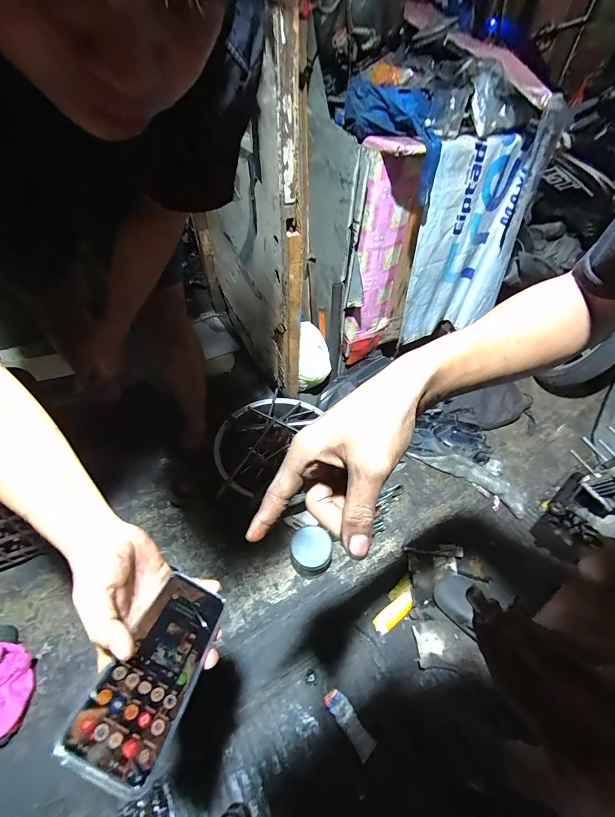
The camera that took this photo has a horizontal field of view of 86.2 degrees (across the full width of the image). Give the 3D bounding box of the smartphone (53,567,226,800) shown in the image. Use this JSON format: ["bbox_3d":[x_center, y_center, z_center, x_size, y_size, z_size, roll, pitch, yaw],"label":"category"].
[{"bbox_3d":[-0.136,0.234,0.303,0.074,0.005,0.157,33,20,0],"label":"smartphone"}]

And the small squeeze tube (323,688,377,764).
[{"bbox_3d":[0.090,0.669,0.703,0.042,0.025,0.124,-30,55,-28],"label":"small squeeze tube"}]

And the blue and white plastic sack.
[{"bbox_3d":[0.508,-0.514,1.038,0.405,0.617,0.084,-22,51,-10],"label":"blue and white plastic sack"}]

